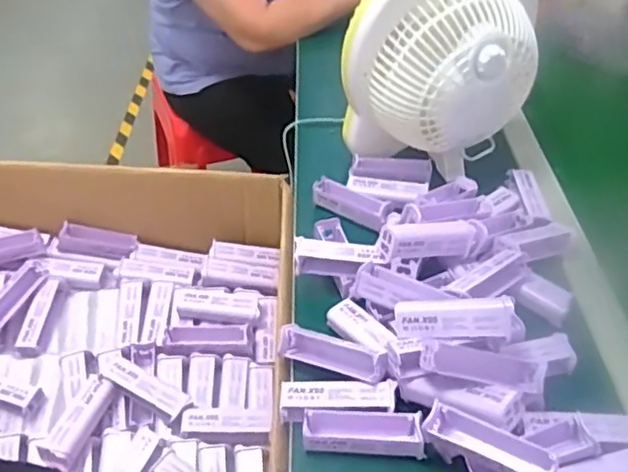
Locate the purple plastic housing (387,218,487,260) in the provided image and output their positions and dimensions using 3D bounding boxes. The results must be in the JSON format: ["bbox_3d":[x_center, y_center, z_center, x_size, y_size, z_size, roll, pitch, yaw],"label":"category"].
[{"bbox_3d":[0.124,0.006,0.631,0.114,0.029,0.031,-5,41,-25],"label":"purple plastic housing"}]

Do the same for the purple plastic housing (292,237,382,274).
[{"bbox_3d":[0.024,0.023,0.628,0.088,0.029,0.025,8,42,8],"label":"purple plastic housing"}]

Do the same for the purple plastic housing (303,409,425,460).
[{"bbox_3d":[0.040,0.163,0.516,0.096,0.026,0.030,2,42,2],"label":"purple plastic housing"}]

